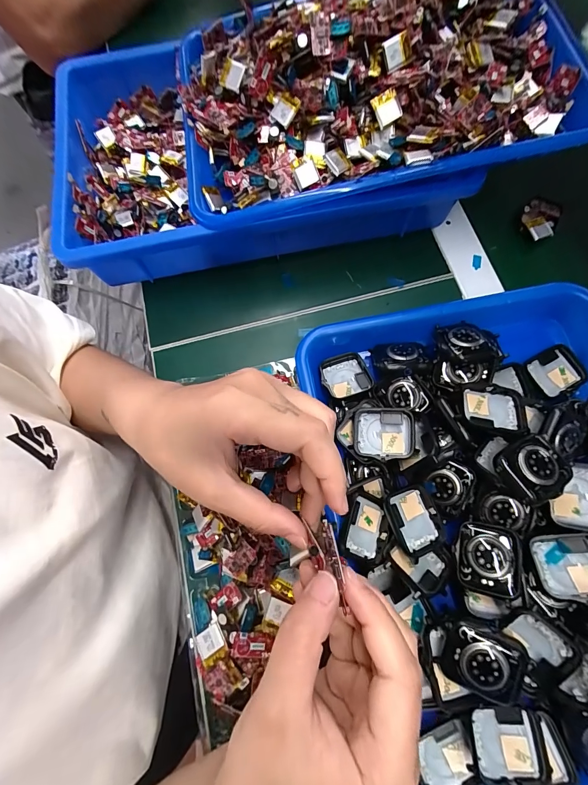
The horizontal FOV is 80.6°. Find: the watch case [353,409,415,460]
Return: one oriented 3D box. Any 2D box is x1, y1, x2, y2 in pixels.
[{"bbox_3d":[0.064,0.029,0.248,0.041,0.012,0.036,2,73,1],"label":"watch case"}]

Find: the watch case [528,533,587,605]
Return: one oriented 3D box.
[{"bbox_3d":[0.174,0.107,0.214,0.041,0.011,0.036,-10,60,12],"label":"watch case"}]

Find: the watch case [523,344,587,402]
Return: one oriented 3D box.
[{"bbox_3d":[0.206,-0.015,0.274,0.043,0.012,0.035,-26,74,-7],"label":"watch case"}]

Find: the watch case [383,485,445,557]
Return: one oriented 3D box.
[{"bbox_3d":[0.082,0.086,0.234,0.033,0.012,0.039,-20,74,-5],"label":"watch case"}]

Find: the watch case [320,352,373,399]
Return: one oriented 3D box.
[{"bbox_3d":[0.041,-0.014,0.277,0.035,0.014,0.035,-10,73,-2],"label":"watch case"}]

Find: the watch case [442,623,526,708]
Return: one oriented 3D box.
[{"bbox_3d":[0.108,0.153,0.197,0.043,0.010,0.036,15,89,18],"label":"watch case"}]

